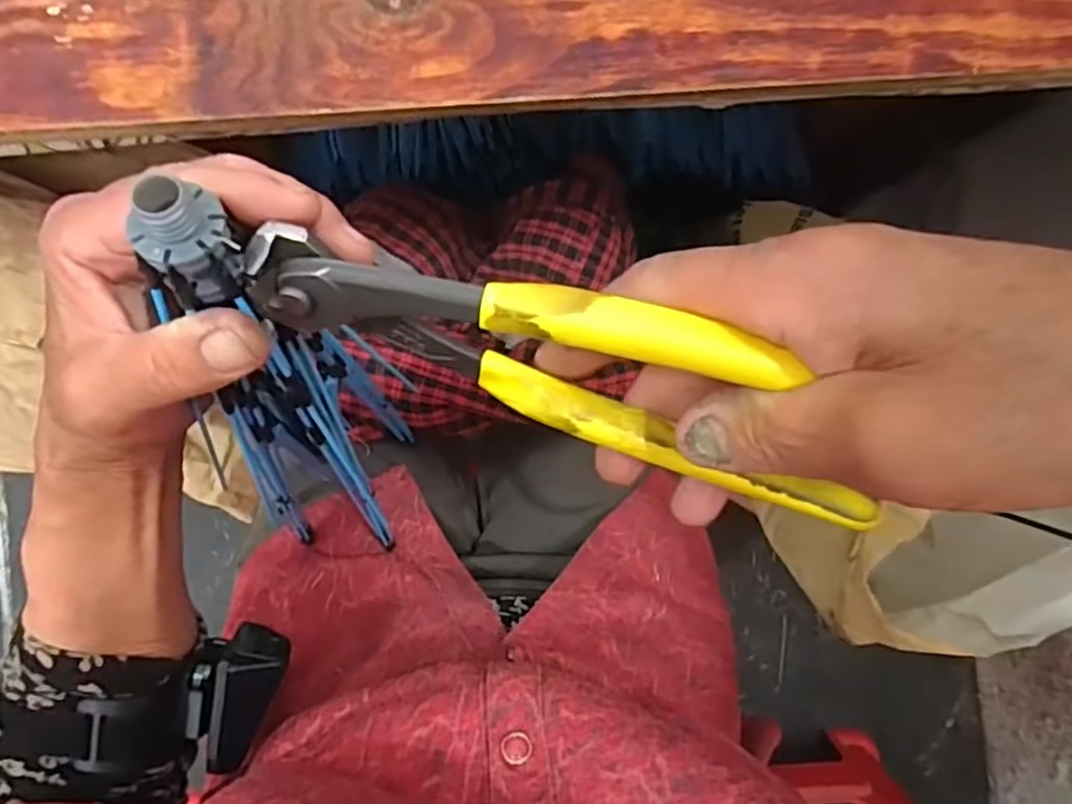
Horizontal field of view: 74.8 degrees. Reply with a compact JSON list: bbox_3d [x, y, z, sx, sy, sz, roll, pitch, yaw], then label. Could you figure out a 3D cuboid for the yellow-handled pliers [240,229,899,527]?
[{"bbox_3d":[0.010,-0.012,0.198,0.188,0.058,0.017,18,51,-1],"label":"yellow-handled pliers"}]

